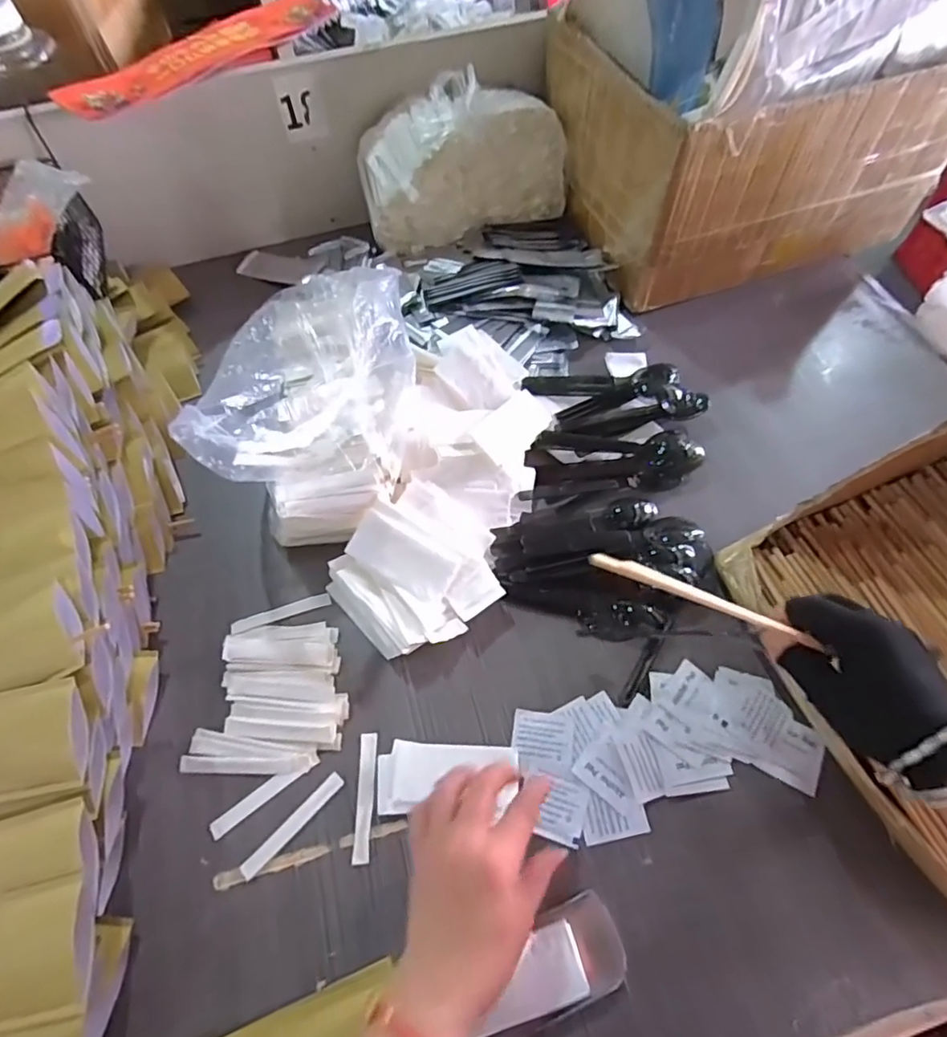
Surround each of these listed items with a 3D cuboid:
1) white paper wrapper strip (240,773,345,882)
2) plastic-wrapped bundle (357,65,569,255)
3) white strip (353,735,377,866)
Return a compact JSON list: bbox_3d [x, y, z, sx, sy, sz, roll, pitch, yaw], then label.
[{"bbox_3d":[-0.140,0.237,0.430,0.014,0.004,0.091,40,70,21],"label":"white paper wrapper strip"},{"bbox_3d":[-0.017,-0.453,0.711,0.255,0.148,0.103,-18,62,-7],"label":"plastic-wrapped bundle"},{"bbox_3d":[-0.085,0.218,0.437,0.014,0.004,0.091,-3,61,1],"label":"white strip"}]

